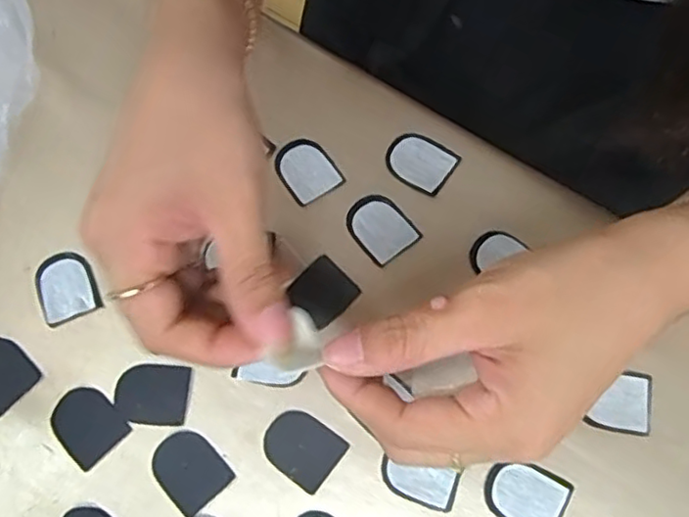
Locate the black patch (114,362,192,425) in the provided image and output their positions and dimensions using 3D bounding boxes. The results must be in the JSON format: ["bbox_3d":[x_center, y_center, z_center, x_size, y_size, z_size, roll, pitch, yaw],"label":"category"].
[{"bbox_3d":[-0.090,0.063,0.289,0.033,0.004,0.028,6,75,4],"label":"black patch"}]

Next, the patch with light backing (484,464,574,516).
[{"bbox_3d":[0.079,0.103,0.269,0.034,0.004,0.027,28,78,9],"label":"patch with light backing"}]

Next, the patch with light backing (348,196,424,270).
[{"bbox_3d":[0.017,-0.016,0.305,0.027,0.004,0.034,-38,77,-8],"label":"patch with light backing"}]

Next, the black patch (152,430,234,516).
[{"bbox_3d":[-0.071,0.095,0.279,0.027,0.004,0.033,-43,77,-9],"label":"black patch"}]

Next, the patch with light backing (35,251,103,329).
[{"bbox_3d":[-0.137,0.013,0.304,0.027,0.004,0.035,-24,75,-4],"label":"patch with light backing"}]

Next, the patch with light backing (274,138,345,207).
[{"bbox_3d":[-0.020,-0.045,0.315,0.027,0.004,0.033,-33,76,-7],"label":"patch with light backing"}]

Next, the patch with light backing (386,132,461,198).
[{"bbox_3d":[0.038,-0.050,0.314,0.034,0.004,0.027,32,78,10],"label":"patch with light backing"}]

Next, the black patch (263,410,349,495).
[{"bbox_3d":[-0.019,0.085,0.279,0.034,0.004,0.027,35,79,10],"label":"black patch"}]

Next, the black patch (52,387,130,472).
[{"bbox_3d":[-0.120,0.076,0.286,0.028,0.004,0.033,-43,78,-9],"label":"black patch"}]

